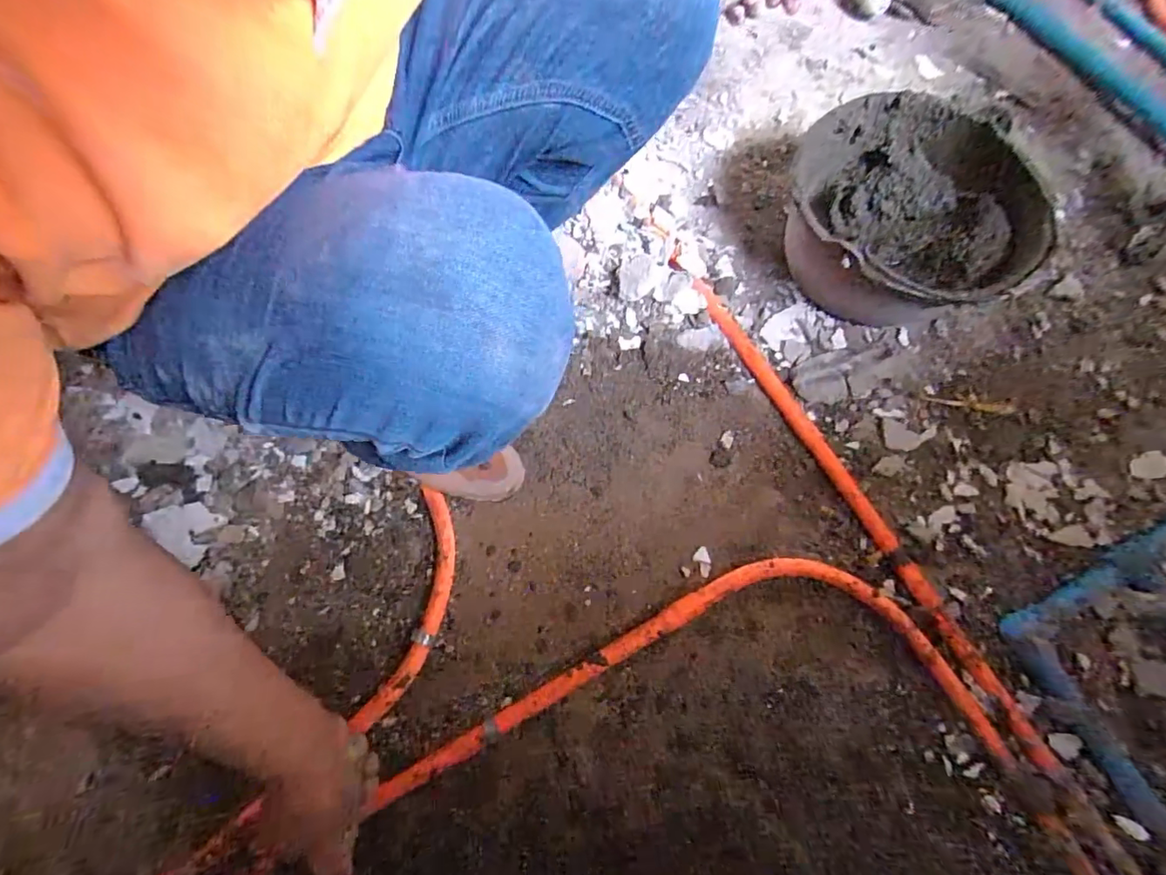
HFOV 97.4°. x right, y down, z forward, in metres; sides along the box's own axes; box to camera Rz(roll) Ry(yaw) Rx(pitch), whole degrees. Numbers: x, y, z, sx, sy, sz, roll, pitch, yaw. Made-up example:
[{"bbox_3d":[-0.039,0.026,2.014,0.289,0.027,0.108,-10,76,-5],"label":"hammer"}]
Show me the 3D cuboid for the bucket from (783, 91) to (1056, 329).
[{"bbox_3d":[0.400,-0.293,0.656,0.264,0.132,0.246,9,70,5],"label":"bucket"}]

